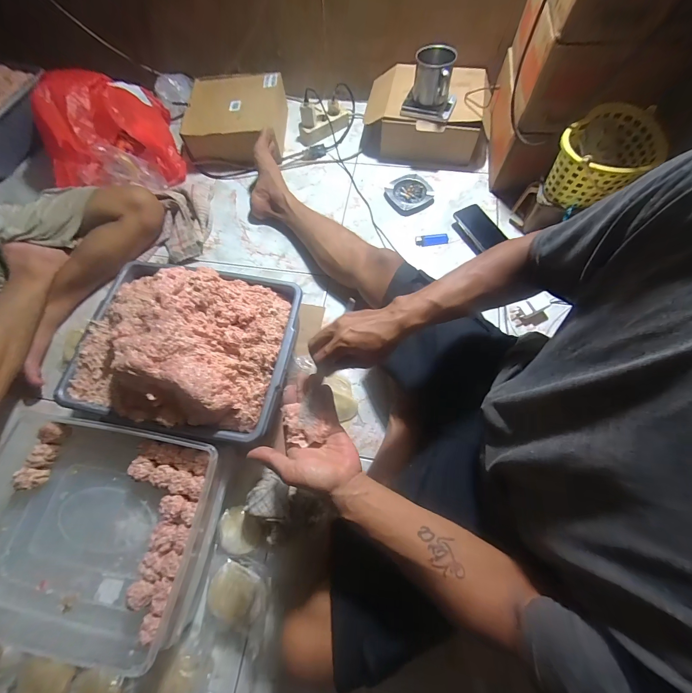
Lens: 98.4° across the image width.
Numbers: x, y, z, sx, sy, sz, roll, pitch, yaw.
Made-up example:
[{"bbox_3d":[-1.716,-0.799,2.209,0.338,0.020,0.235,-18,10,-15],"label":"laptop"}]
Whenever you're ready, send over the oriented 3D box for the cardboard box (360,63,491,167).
[{"bbox_3d":[0.224,-0.688,0.881,0.329,0.117,0.255,11,69,7],"label":"cardboard box"}]

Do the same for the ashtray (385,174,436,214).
[{"bbox_3d":[0.179,-0.424,0.829,0.124,0.018,0.124,-28,69,-8],"label":"ashtray"}]

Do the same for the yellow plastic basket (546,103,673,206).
[{"bbox_3d":[0.519,-0.377,0.621,0.191,0.118,0.164,-32,70,-9],"label":"yellow plastic basket"}]

